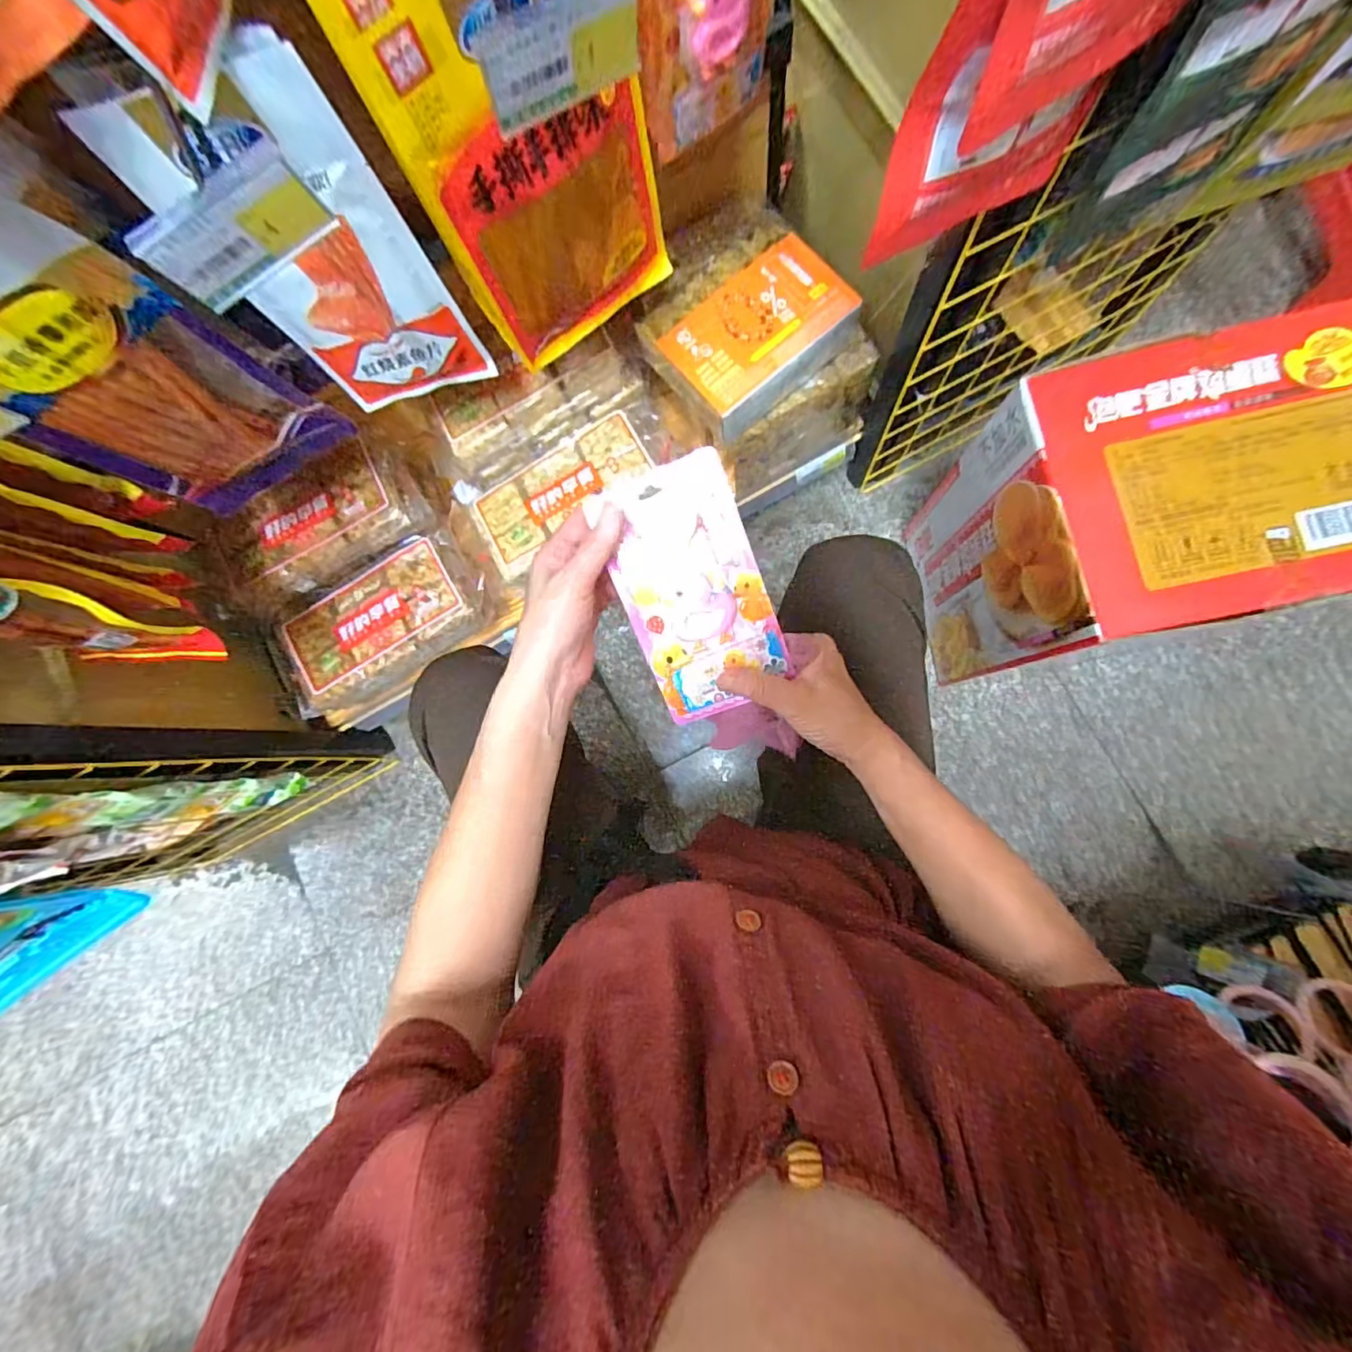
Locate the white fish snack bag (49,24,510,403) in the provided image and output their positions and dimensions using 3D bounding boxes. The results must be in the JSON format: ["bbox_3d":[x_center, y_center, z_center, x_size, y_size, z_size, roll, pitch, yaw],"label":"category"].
[{"bbox_3d":[-0.267,-0.315,0.451,0.139,0.265,0.021,-17,81,5],"label":"white fish snack bag"}]

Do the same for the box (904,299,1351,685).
[{"bbox_3d":[0.506,-0.161,0.642,0.327,0.341,0.240,-11,82,6],"label":"box"}]

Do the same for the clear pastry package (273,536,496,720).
[{"bbox_3d":[-0.399,-0.067,0.771,0.296,0.052,0.157,-26,81,3],"label":"clear pastry package"}]

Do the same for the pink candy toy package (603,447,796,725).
[{"bbox_3d":[0.012,-0.059,0.401,0.098,0.004,0.170,-20,103,13],"label":"pink candy toy package"}]

